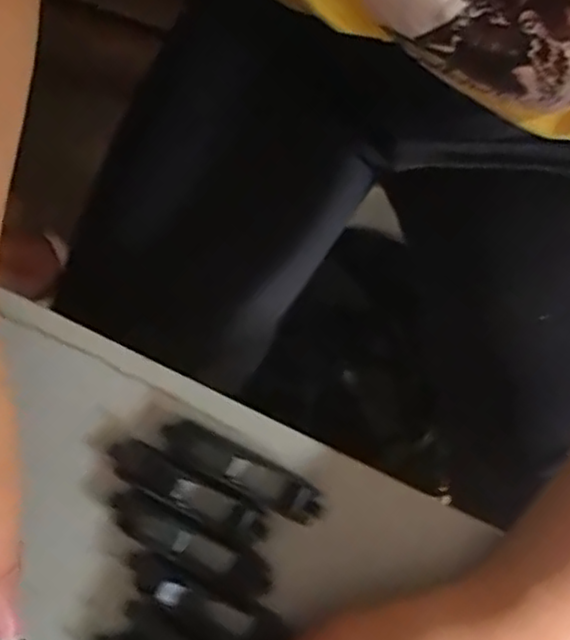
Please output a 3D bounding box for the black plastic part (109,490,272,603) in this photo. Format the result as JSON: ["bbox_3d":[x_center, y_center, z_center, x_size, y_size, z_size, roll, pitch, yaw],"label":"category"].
[{"bbox_3d":[-0.041,0.093,0.294,0.074,0.010,0.018,25,81,5],"label":"black plastic part"}]

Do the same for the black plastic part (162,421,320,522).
[{"bbox_3d":[-0.019,0.064,0.300,0.075,0.014,0.017,26,81,6],"label":"black plastic part"}]

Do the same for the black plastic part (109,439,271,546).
[{"bbox_3d":[-0.042,0.072,0.298,0.074,0.013,0.018,26,81,6],"label":"black plastic part"}]

